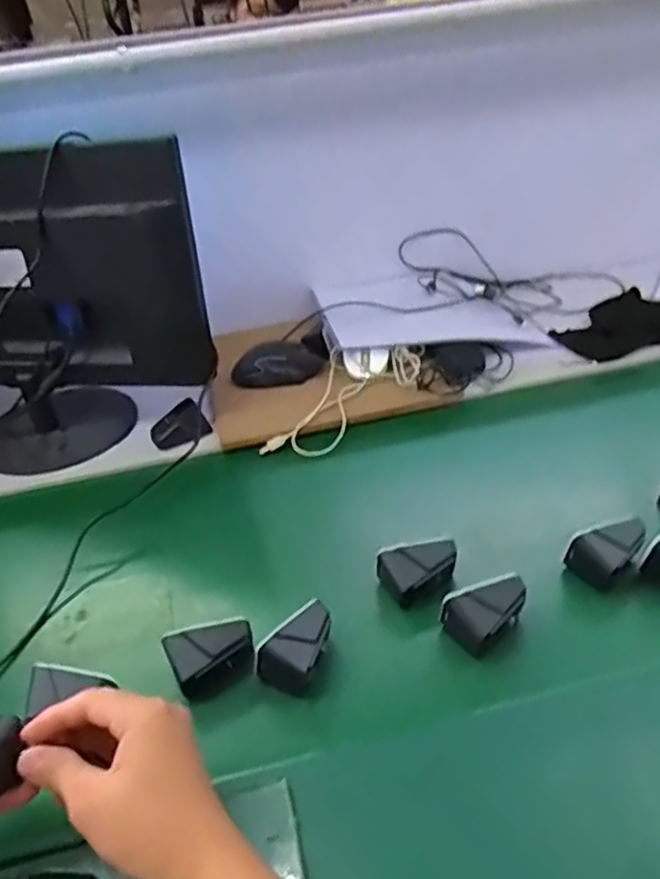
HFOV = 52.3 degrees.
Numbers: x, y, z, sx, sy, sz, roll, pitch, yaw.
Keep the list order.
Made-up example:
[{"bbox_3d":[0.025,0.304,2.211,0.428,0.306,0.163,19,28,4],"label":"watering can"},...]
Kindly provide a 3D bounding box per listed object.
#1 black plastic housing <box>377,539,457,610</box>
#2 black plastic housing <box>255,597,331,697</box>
[{"bbox_3d":[0.078,0.109,0.579,0.065,0.032,0.042,-23,39,-19],"label":"black plastic housing"},{"bbox_3d":[-0.022,0.160,0.520,0.067,0.038,0.038,-33,43,-30],"label":"black plastic housing"}]

